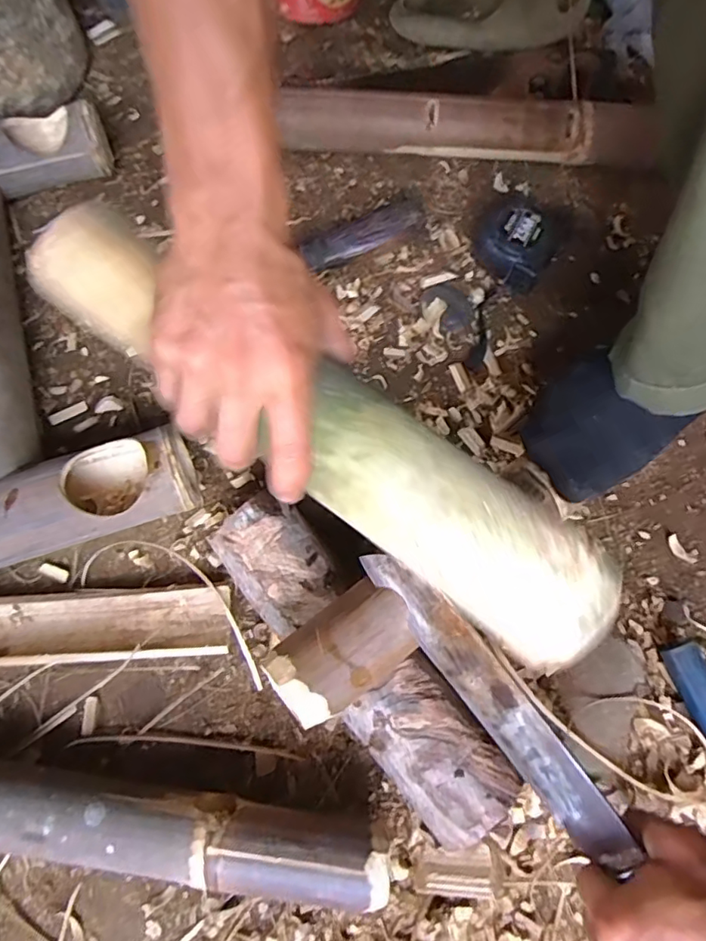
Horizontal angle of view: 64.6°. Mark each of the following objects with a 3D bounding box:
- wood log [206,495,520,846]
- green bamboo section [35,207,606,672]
[{"bbox_3d":[0.003,0.134,0.404,0.077,0.056,0.269,-38,74,-15],"label":"wood log"},{"bbox_3d":[-0.021,-0.018,0.312,0.357,0.063,0.061,36,71,1],"label":"green bamboo section"}]

